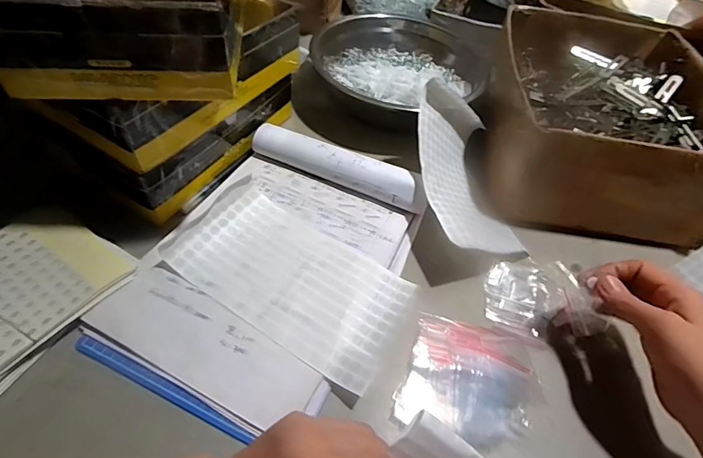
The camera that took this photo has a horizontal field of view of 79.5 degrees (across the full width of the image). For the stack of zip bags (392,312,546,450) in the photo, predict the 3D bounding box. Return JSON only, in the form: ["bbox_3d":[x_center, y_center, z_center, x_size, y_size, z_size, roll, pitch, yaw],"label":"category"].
[{"bbox_3d":[0.108,0.133,0.380,0.119,0.015,0.105,16,50,6],"label":"stack of zip bags"}]

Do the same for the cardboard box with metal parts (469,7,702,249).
[{"bbox_3d":[0.320,-0.161,0.566,0.275,0.120,0.323,11,50,2],"label":"cardboard box with metal parts"}]

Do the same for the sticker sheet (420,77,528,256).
[{"bbox_3d":[0.133,-0.067,0.486,0.113,0.083,0.205,-2,53,-10],"label":"sticker sheet"}]

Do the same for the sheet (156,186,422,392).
[{"bbox_3d":[-0.055,0.046,0.416,0.220,0.022,0.122,29,53,17],"label":"sheet"}]

